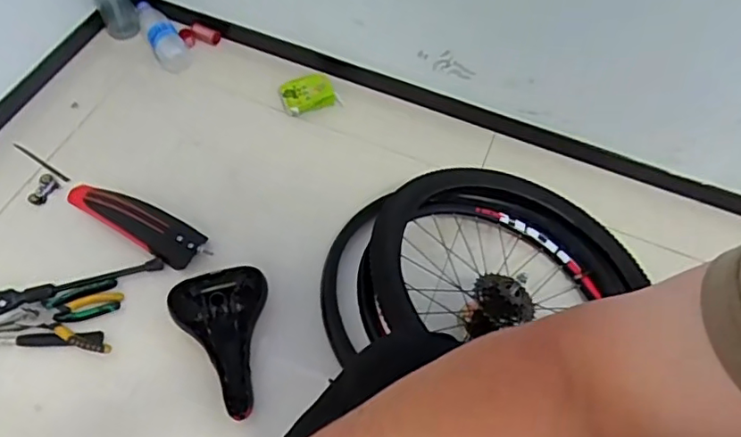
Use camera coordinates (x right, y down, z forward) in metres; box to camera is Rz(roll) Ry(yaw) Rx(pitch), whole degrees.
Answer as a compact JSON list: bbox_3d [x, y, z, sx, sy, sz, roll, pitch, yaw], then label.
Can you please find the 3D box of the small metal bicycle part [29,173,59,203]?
[{"bbox_3d":[-0.601,-0.052,1.073,0.036,0.016,0.059,10,62,2],"label":"small metal bicycle part"}]

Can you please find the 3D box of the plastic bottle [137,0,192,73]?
[{"bbox_3d":[-0.449,-0.403,1.248,0.072,0.067,0.195,-24,64,-17],"label":"plastic bottle"}]

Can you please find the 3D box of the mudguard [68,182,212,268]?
[{"bbox_3d":[-0.421,-0.001,1.040,0.290,0.043,0.075,27,61,11],"label":"mudguard"}]

